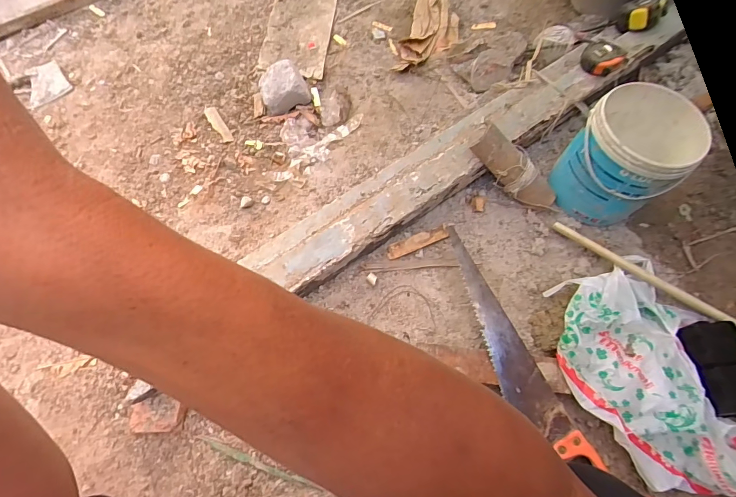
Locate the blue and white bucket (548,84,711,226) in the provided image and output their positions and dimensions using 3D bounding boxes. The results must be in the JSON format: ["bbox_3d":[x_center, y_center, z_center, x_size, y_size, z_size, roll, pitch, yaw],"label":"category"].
[{"bbox_3d":[0.465,-0.162,0.745,0.180,0.184,0.193,39,72,19],"label":"blue and white bucket"}]

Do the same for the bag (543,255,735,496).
[{"bbox_3d":[0.433,0.202,0.589,0.233,0.097,0.405,-26,66,-9],"label":"bag"}]

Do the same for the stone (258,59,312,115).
[{"bbox_3d":[-0.196,-0.375,0.938,0.107,0.079,0.105,-20,65,-6],"label":"stone"}]

